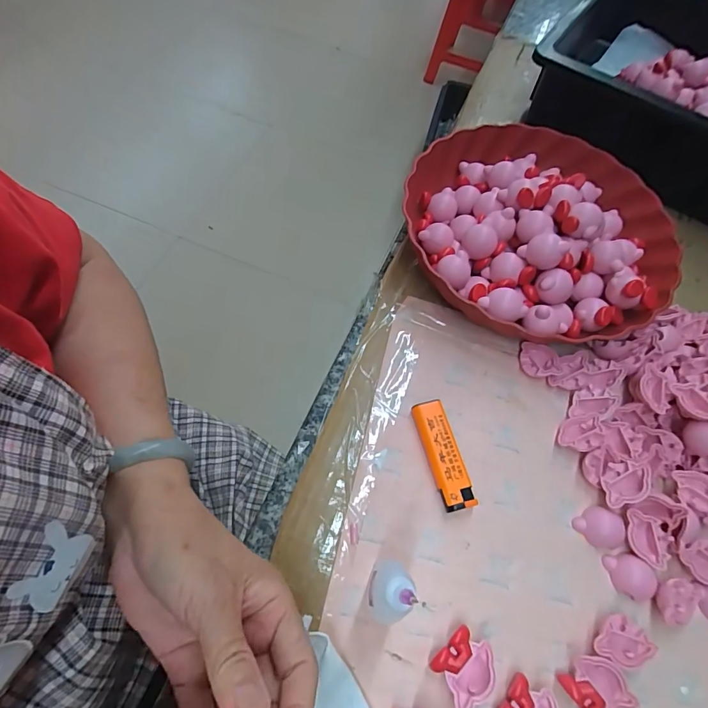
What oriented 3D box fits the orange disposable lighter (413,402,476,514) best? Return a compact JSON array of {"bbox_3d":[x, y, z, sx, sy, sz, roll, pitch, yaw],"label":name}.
[{"bbox_3d":[0.066,0.074,0.311,0.023,0.012,0.080,-12,65,-11],"label":"orange disposable lighter"}]

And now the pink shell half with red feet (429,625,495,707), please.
[{"bbox_3d":[0.066,0.187,0.251,0.035,0.017,0.031,-31,70,-19],"label":"pink shell half with red feet"}]

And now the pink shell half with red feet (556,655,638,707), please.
[{"bbox_3d":[0.146,0.203,0.254,0.032,0.015,0.033,-33,70,-19],"label":"pink shell half with red feet"}]

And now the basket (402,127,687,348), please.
[{"bbox_3d":[0.169,-0.122,0.387,0.235,0.064,0.228,2,63,-4],"label":"basket"}]

